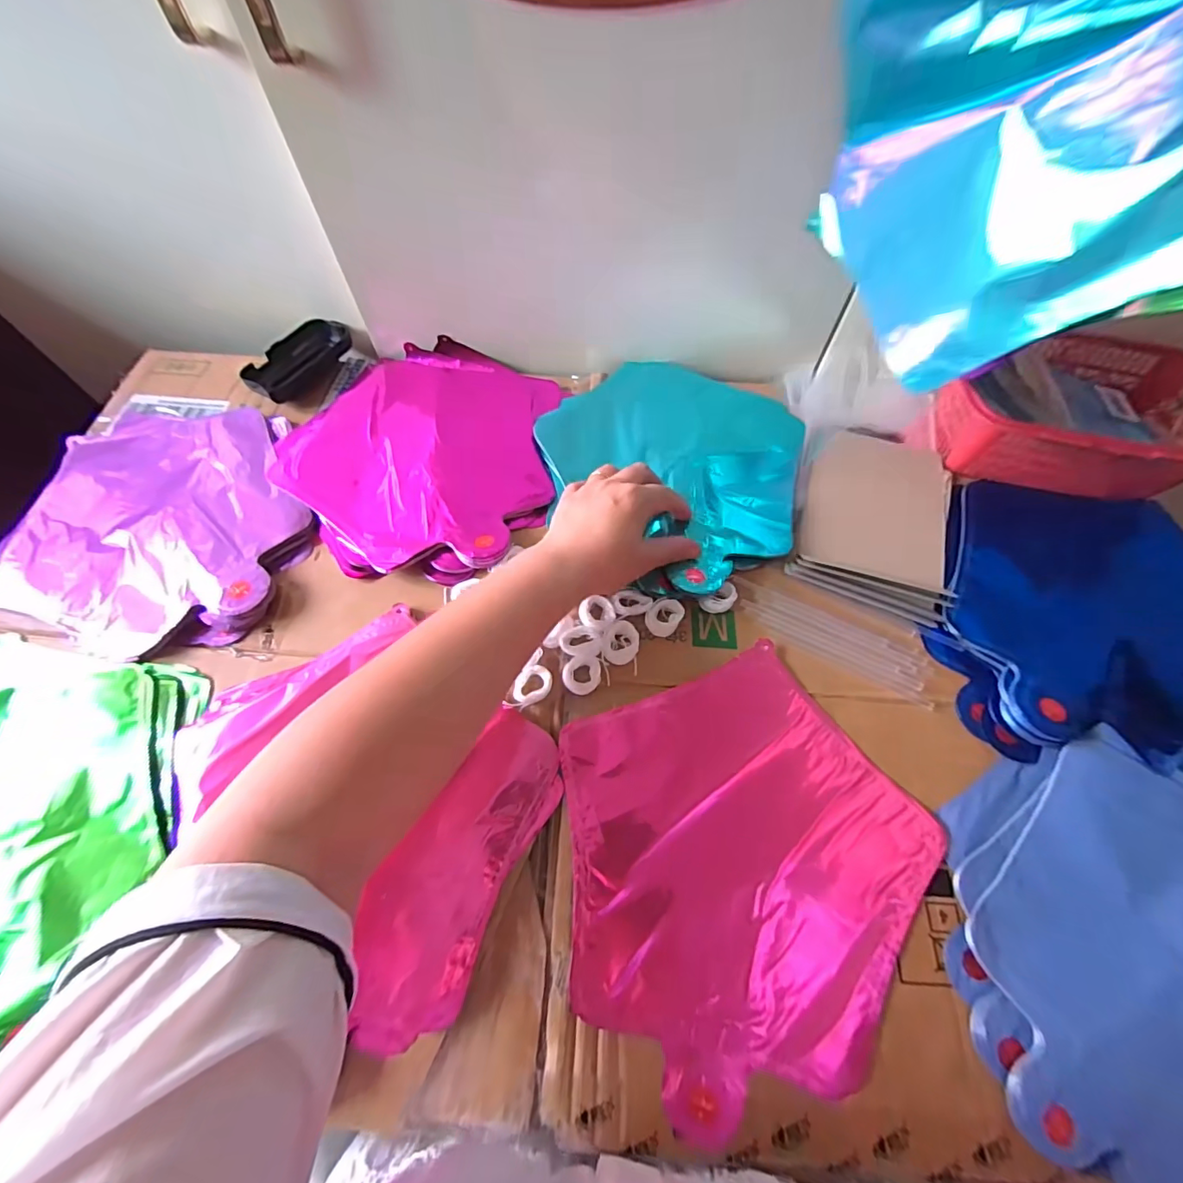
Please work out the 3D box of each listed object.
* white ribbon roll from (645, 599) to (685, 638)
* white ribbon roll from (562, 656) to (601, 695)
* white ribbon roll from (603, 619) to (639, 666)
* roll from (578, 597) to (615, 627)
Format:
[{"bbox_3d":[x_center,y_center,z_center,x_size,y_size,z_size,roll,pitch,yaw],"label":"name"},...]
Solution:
[{"bbox_3d":[0.055,0.018,0.386,0.026,0.016,0.028,0,63,-1],"label":"white ribbon roll"},{"bbox_3d":[-0.007,0.060,0.367,0.026,0.010,0.028,0,63,-1],"label":"white ribbon roll"},{"bbox_3d":[0.022,0.038,0.379,0.027,0.005,0.032,4,63,1],"label":"white ribbon roll"},{"bbox_3d":[0.005,0.018,0.391,0.026,0.009,0.025,0,63,-1],"label":"roll"}]

